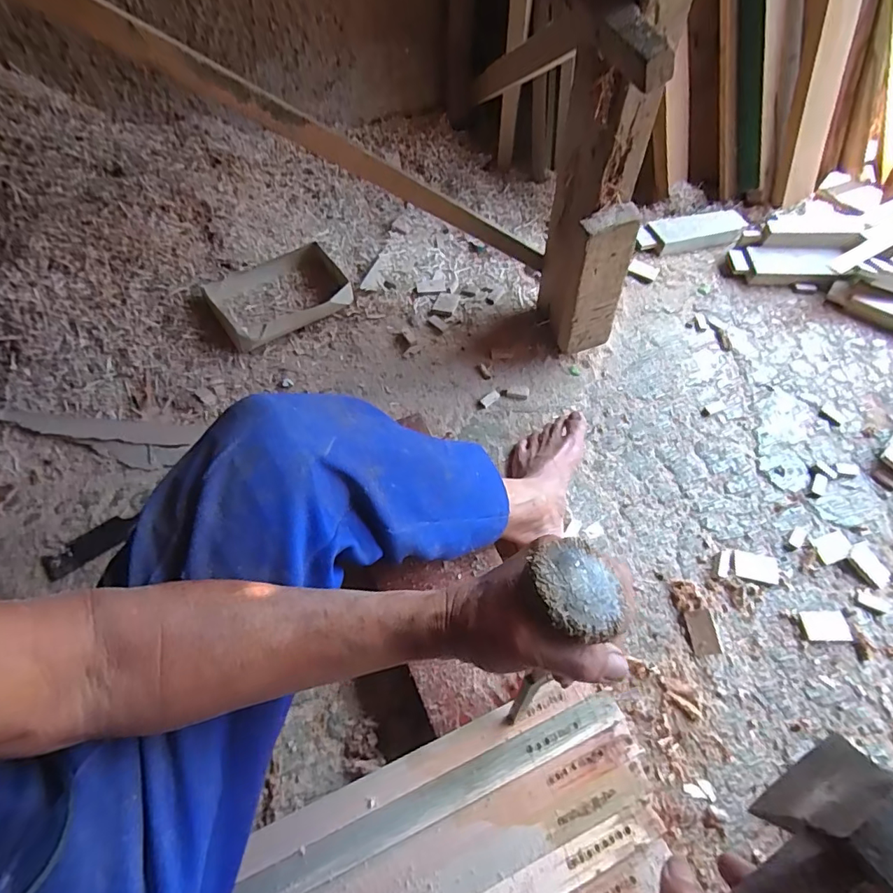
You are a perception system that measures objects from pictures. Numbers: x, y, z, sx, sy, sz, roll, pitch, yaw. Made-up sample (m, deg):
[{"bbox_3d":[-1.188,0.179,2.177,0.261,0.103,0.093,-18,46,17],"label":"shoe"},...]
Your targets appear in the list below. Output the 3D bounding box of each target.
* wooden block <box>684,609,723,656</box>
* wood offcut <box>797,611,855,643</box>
[{"bbox_3d":[0.327,0.237,0.637,0.035,0.009,0.054,-18,63,18],"label":"wooden block"},{"bbox_3d":[0.489,0.232,0.647,0.059,0.007,0.039,0,57,1],"label":"wood offcut"}]

